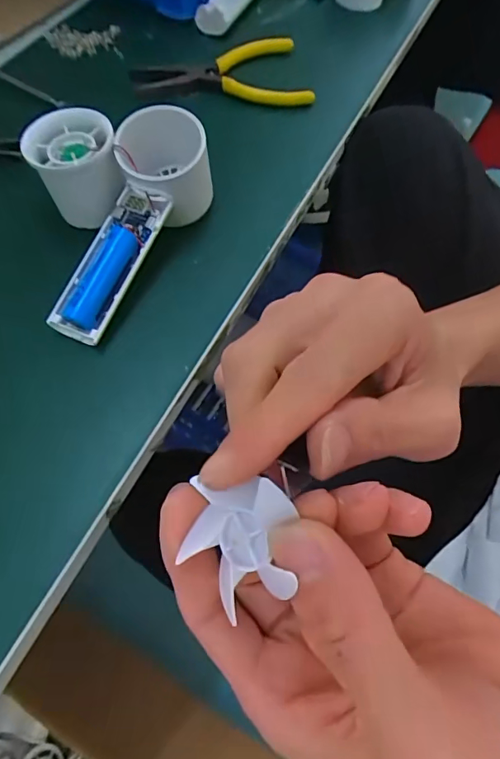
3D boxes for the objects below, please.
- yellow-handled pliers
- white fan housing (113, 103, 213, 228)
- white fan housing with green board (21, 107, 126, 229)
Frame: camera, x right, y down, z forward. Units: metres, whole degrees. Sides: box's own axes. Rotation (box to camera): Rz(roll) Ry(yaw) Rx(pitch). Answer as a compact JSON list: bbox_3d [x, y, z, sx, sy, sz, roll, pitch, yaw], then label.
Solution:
[{"bbox_3d":[-0.025,-0.275,0.410,0.154,0.019,0.076,1,63,-2],"label":"yellow-handled pliers"},{"bbox_3d":[-0.055,-0.137,0.305,0.055,0.057,0.047,-12,64,-8],"label":"white fan housing"},{"bbox_3d":[-0.113,-0.134,0.299,0.054,0.057,0.054,-12,64,-8],"label":"white fan housing with green board"}]

